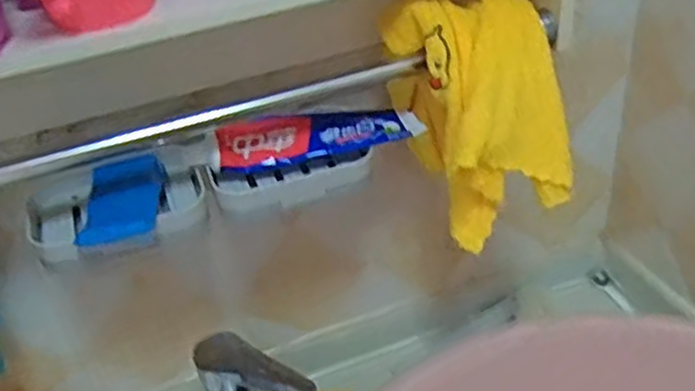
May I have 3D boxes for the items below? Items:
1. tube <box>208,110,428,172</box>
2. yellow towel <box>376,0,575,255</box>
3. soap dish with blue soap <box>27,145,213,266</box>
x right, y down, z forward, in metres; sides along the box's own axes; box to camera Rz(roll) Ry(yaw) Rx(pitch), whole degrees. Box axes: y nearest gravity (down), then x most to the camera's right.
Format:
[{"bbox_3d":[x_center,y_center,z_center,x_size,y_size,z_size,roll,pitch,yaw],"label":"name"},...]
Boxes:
[{"bbox_3d":[-0.023,-0.047,0.566,0.166,0.028,0.041,-18,38,-14],"label":"tube"},{"bbox_3d":[0.101,-0.057,0.549,0.114,0.159,0.103,-15,38,-11],"label":"yellow towel"},{"bbox_3d":[-0.172,0.003,0.545,0.125,0.032,0.107,-22,40,-19],"label":"soap dish with blue soap"}]

